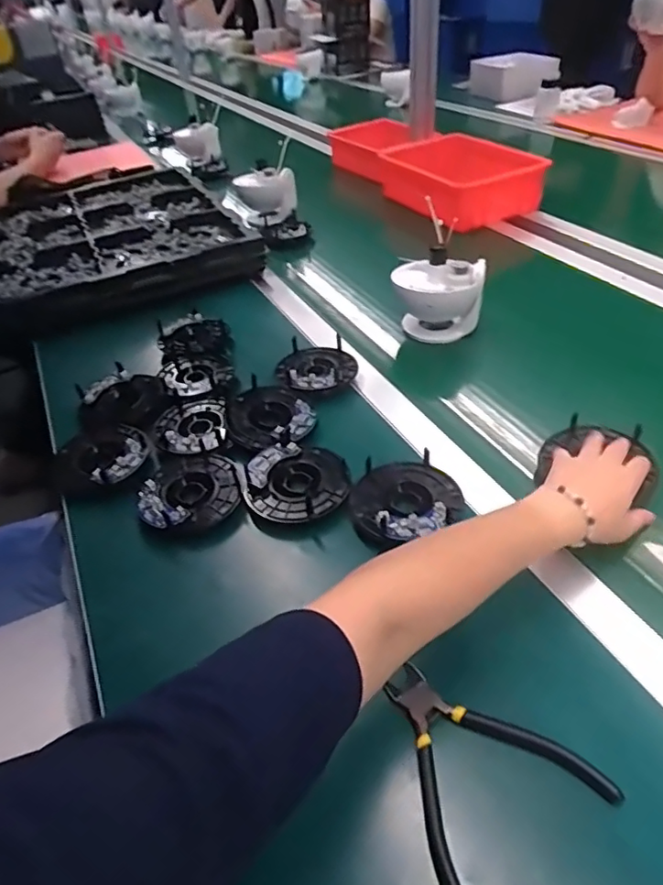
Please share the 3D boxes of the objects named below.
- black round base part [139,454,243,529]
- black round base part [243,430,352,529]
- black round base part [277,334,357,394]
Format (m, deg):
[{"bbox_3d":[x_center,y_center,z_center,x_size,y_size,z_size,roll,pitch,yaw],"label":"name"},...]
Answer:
[{"bbox_3d":[-0.138,0.044,0.555,0.094,0.022,0.086,-12,42,-8],"label":"black round base part"},{"bbox_3d":[-0.031,0.040,0.557,0.095,0.036,0.099,-3,41,2],"label":"black round base part"},{"bbox_3d":[-0.019,-0.096,0.703,0.093,0.030,0.103,-19,43,-15],"label":"black round base part"}]

